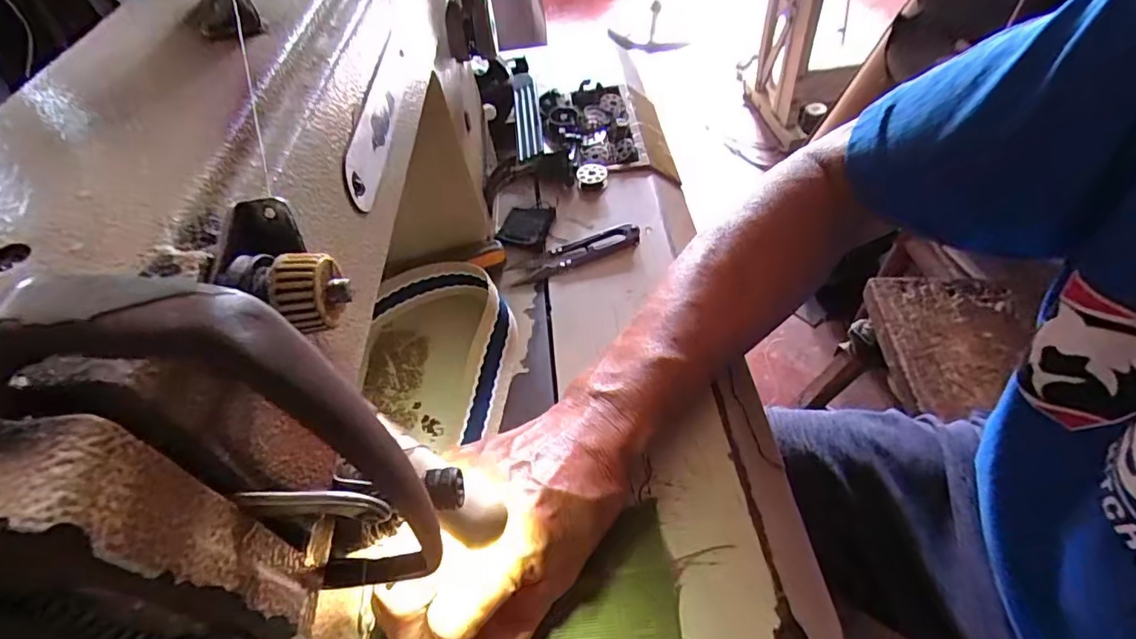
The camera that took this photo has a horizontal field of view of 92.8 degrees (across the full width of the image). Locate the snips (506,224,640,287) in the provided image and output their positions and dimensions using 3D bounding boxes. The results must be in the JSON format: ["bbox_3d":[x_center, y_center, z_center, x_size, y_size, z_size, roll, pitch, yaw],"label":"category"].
[{"bbox_3d":[0.005,-0.049,0.398,0.099,0.008,0.023,-20,50,-11],"label":"snips"}]

